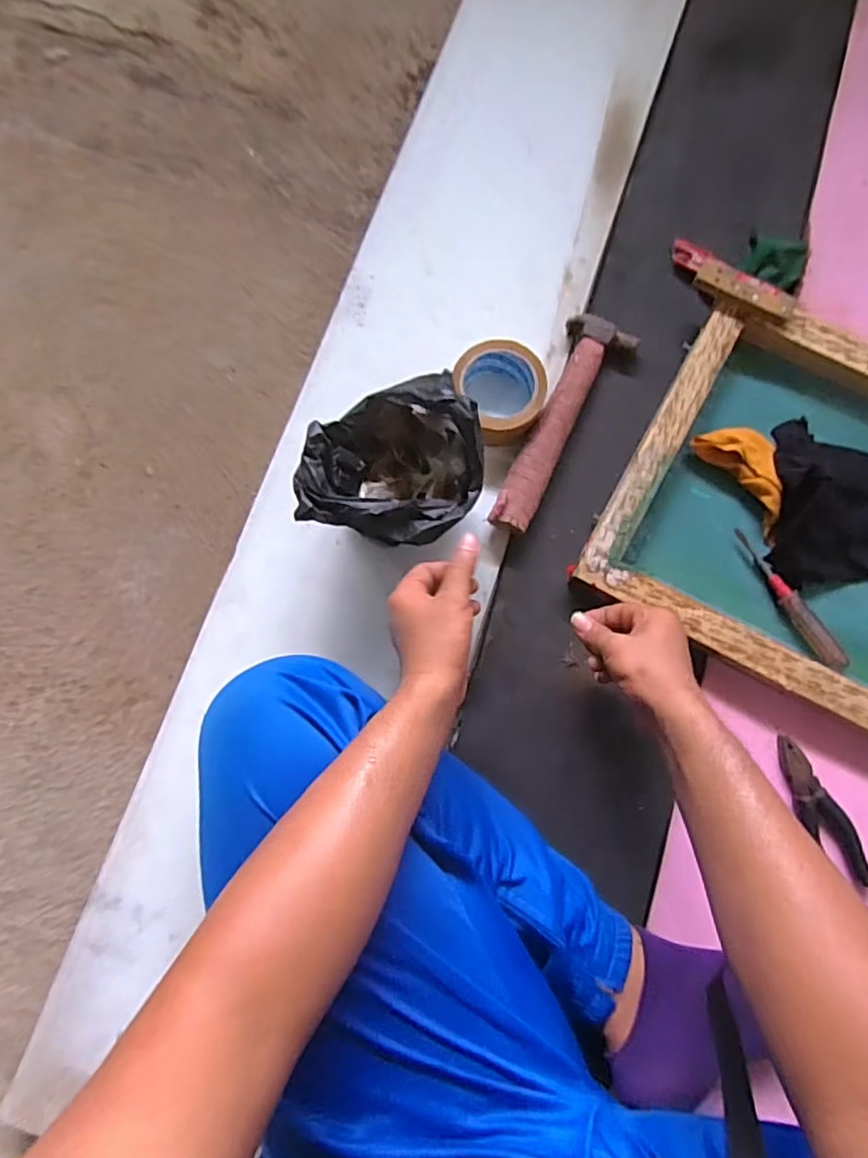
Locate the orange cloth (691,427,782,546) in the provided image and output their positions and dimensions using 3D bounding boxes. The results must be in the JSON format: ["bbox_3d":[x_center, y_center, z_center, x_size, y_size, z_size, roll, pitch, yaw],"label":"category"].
[{"bbox_3d":[0.343,-0.113,0.648,0.066,0.031,0.132,-32,80,-6],"label":"orange cloth"}]

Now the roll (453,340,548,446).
[{"bbox_3d":[0.072,-0.202,0.668,0.096,0.046,0.106,-33,80,-6],"label":"roll"}]

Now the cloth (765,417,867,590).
[{"bbox_3d":[0.424,-0.090,0.630,0.158,0.050,0.179,-5,79,0],"label":"cloth"}]

